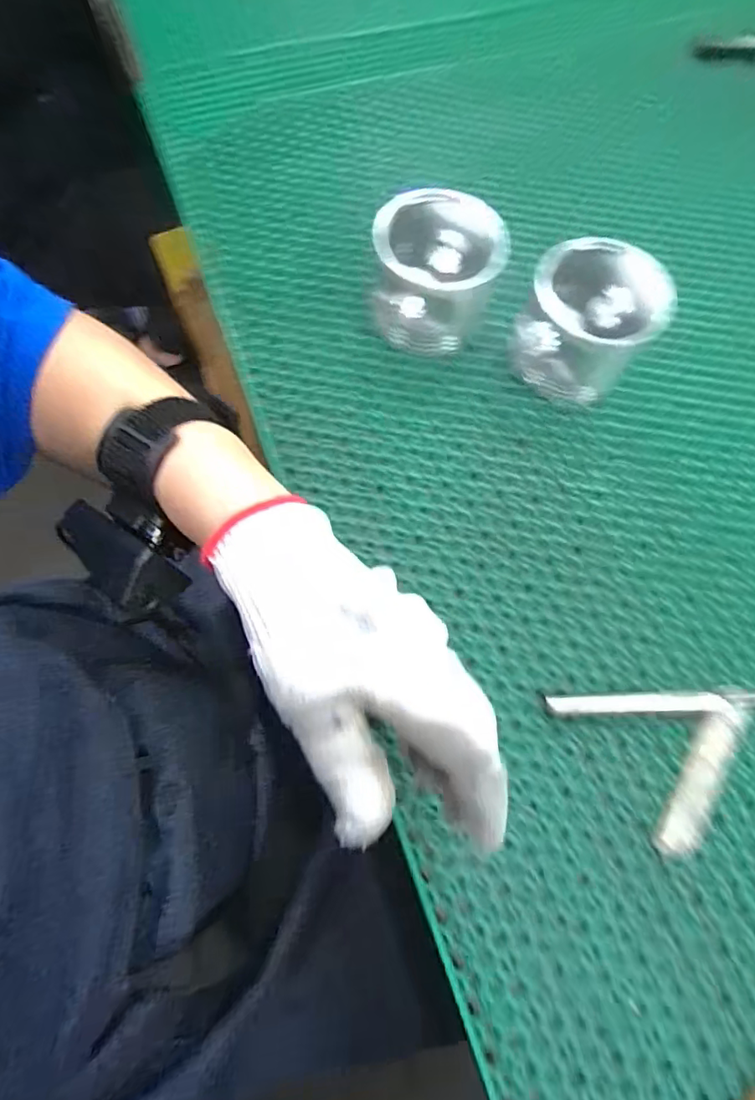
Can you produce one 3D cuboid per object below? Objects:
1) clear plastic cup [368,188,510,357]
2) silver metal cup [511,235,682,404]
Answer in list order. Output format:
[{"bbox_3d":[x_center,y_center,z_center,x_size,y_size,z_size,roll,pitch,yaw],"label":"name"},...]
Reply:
[{"bbox_3d":[0.038,-0.188,0.366,0.084,0.066,0.081,0,73,0],"label":"clear plastic cup"},{"bbox_3d":[0.140,-0.154,0.356,0.084,0.065,0.079,1,71,-2],"label":"silver metal cup"}]

